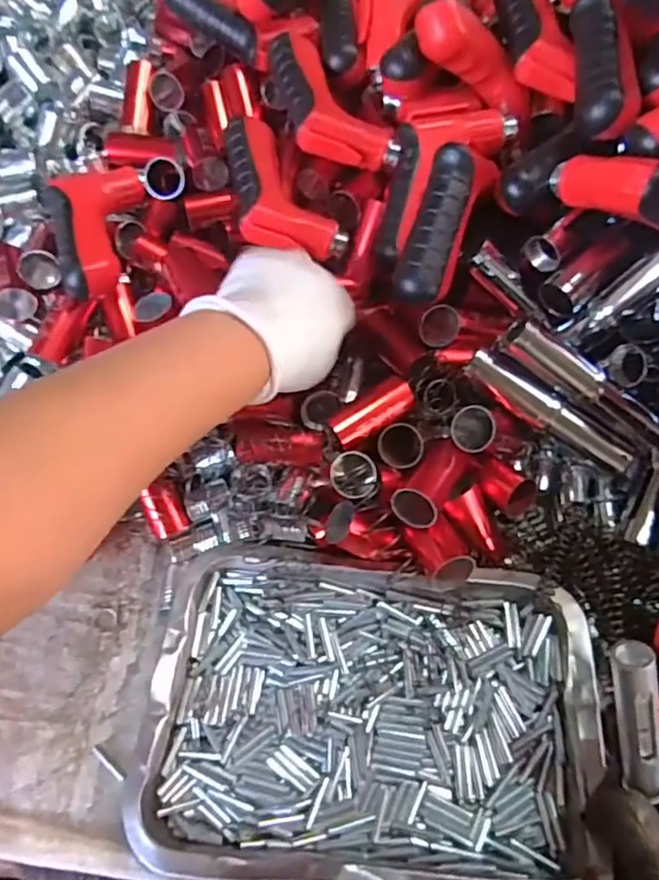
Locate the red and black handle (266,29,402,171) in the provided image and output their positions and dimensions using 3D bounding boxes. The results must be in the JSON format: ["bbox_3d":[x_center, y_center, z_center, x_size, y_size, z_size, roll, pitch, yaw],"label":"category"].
[{"bbox_3d":[-0.006,-0.268,0.496,0.069,0.030,0.134,-29,80,-15],"label":"red and black handle"}]

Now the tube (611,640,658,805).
[{"bbox_3d":[0.140,0.129,0.280,0.018,0.079,0.013,-15,16,-7],"label":"tube"}]

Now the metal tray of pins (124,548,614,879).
[{"bbox_3d":[0.024,0.156,0.365,0.254,0.028,0.172,3,57,4],"label":"metal tray of pins"}]

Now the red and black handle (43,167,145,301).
[{"bbox_3d":[-0.172,-0.164,0.472,0.074,0.033,0.116,-19,58,-9],"label":"red and black handle"}]

